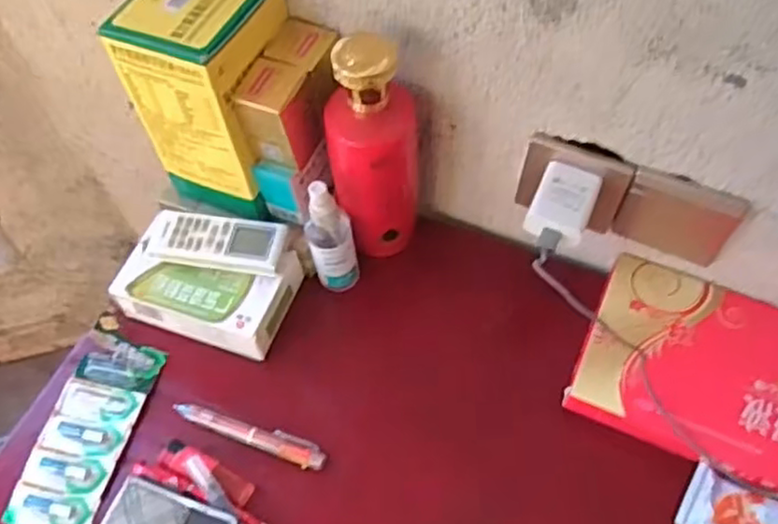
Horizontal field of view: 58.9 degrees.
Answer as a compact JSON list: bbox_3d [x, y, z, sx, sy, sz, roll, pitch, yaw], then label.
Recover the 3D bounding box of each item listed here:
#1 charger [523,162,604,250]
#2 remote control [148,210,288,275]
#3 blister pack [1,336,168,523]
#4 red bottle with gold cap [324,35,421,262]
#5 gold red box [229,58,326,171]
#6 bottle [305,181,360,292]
[{"bbox_3d":[0.138,-0.048,0.545,0.045,0.023,0.062,21,61,14],"label":"charger"},{"bbox_3d":[-0.155,-0.018,0.621,0.120,0.019,0.048,5,58,6],"label":"remote control"},{"bbox_3d":[-0.257,0.145,0.588,0.074,0.011,0.165,10,59,8],"label":"blister pack"},{"bbox_3d":[-0.012,-0.089,0.577,0.071,0.206,0.062,2,58,3],"label":"red bottle with gold cap"},{"bbox_3d":[-0.088,-0.119,0.571,0.047,0.079,0.050,20,61,14],"label":"gold red box"},{"bbox_3d":[-0.050,-0.017,0.600,0.039,0.138,0.028,-11,58,-5],"label":"bottle"}]

